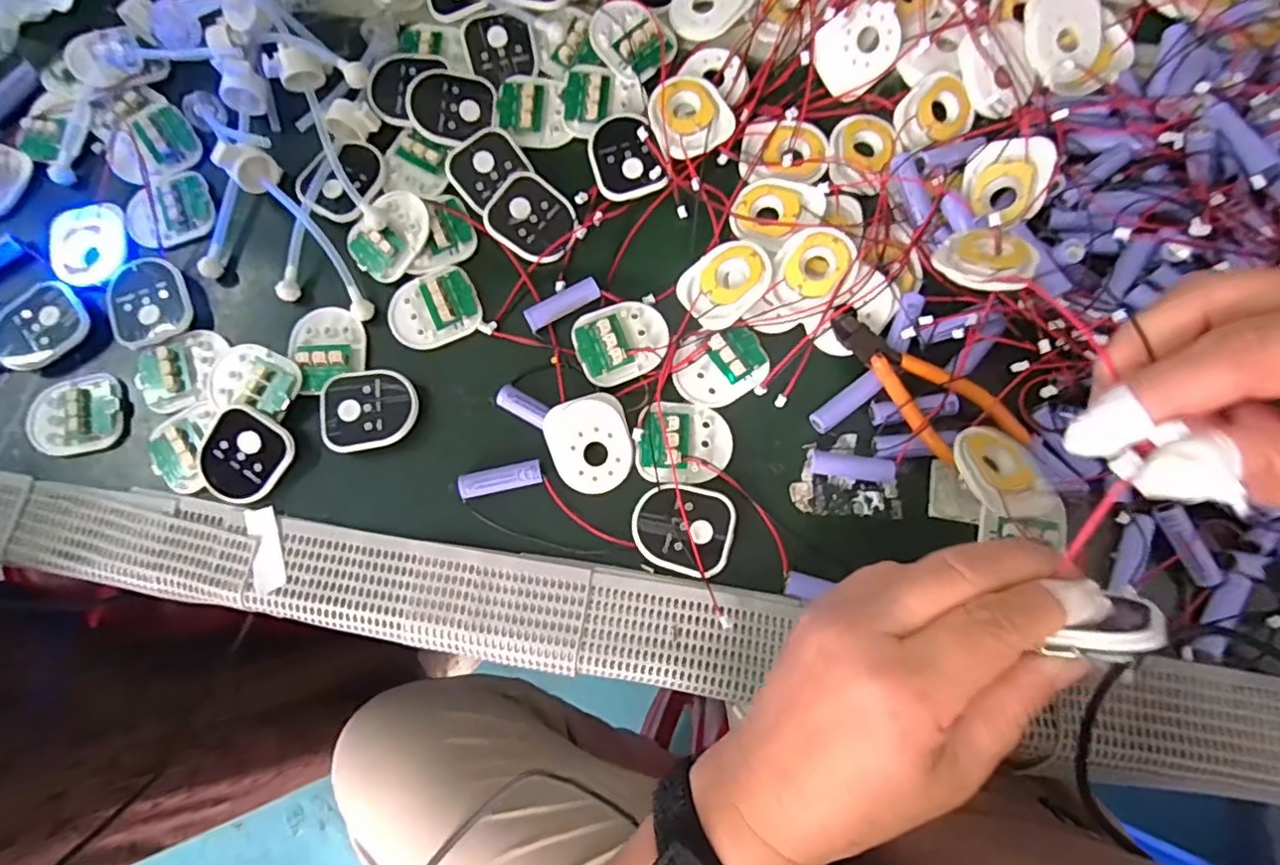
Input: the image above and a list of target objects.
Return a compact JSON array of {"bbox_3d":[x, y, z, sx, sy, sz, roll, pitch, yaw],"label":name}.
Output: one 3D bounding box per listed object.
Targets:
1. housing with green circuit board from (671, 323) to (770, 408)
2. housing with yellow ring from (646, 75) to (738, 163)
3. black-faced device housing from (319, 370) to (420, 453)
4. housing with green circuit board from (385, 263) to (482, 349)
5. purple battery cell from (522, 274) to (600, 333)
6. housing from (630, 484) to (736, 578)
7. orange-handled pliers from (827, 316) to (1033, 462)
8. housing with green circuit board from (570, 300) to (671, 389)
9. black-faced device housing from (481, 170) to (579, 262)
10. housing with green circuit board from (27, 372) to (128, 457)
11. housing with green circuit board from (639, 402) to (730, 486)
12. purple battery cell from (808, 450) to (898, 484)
[{"bbox_3d":[0.050,-0.041,0.395,0.058,0.010,0.045,-17,76,-2],"label":"housing with green circuit board"},{"bbox_3d":[0.031,-0.210,0.420,0.051,0.012,0.055,-28,77,-5],"label":"housing with yellow ring"},{"bbox_3d":[-0.167,-0.014,0.392,0.057,0.010,0.049,-5,76,1],"label":"black-faced device housing"},{"bbox_3d":[-0.134,-0.081,0.408,0.057,0.012,0.050,-23,76,-4],"label":"housing with green circuit board"},{"bbox_3d":[-0.049,-0.081,0.405,0.050,0.015,0.015,-28,77,-5],"label":"purple battery cell"},{"bbox_3d":[0.025,0.056,0.375,0.059,0.012,0.048,15,77,6],"label":"housing"},{"bbox_3d":[0.169,-0.031,0.377,0.048,0.008,0.121,-37,78,-7],"label":"orange-handled pliers"},{"bbox_3d":[-0.011,-0.057,0.397,0.057,0.014,0.048,-22,76,-4],"label":"housing with green circuit board"},{"bbox_3d":[-0.072,-0.141,0.418,0.061,0.016,0.046,40,80,11],"label":"black-faced device housing"},{"bbox_3d":[-0.354,-0.012,0.396,0.057,0.007,0.051,-7,76,0],"label":"housing with green circuit board"},{"bbox_3d":[0.027,0.006,0.386,0.057,0.008,0.049,-6,76,0],"label":"housing with green circuit board"},{"bbox_3d":[0.127,0.020,0.380,0.051,0.012,0.014,9,76,4],"label":"purple battery cell"}]

